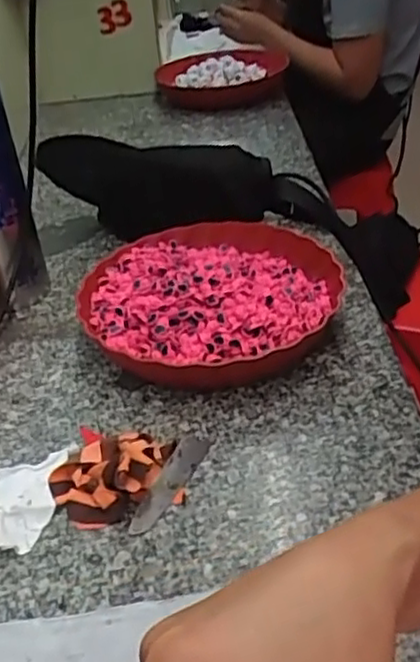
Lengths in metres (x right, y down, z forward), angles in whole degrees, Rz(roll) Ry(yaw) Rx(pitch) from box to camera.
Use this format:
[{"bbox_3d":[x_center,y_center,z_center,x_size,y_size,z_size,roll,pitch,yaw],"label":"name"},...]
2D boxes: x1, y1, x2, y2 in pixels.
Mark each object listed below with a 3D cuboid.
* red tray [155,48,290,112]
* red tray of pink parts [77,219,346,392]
[{"bbox_3d":[0.022,-0.460,1.282,0.228,0.066,0.283,2,35,11],"label":"red tray"},{"bbox_3d":[0.003,-0.025,0.662,0.235,0.058,0.238,-10,35,-7],"label":"red tray of pink parts"}]

